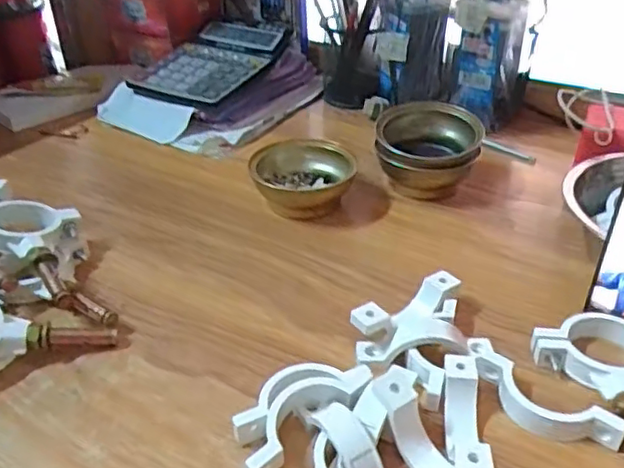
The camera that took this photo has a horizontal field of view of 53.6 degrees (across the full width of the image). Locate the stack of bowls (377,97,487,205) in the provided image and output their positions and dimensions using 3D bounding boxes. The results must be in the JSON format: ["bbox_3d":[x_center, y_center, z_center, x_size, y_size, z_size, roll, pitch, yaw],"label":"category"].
[{"bbox_3d":[0.110,-0.079,0.592,0.095,0.069,0.079,6,35,11],"label":"stack of bowls"}]

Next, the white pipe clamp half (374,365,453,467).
[{"bbox_3d":[0.065,0.115,0.332,0.024,0.035,0.089,-19,38,-24],"label":"white pipe clamp half"}]

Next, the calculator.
[{"bbox_3d":[-0.118,-0.212,0.757,0.126,0.019,0.183,18,47,23],"label":"calculator"}]

